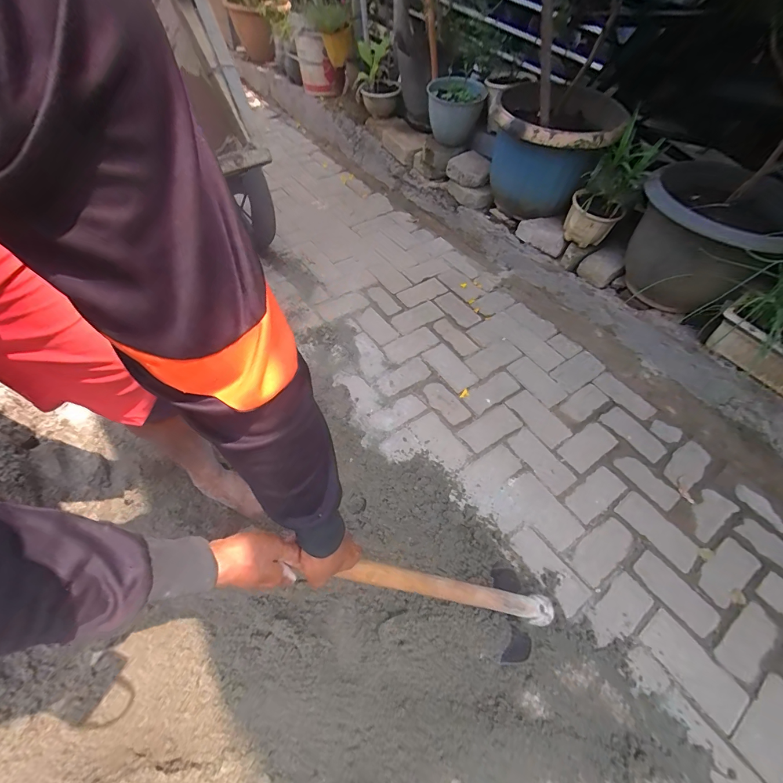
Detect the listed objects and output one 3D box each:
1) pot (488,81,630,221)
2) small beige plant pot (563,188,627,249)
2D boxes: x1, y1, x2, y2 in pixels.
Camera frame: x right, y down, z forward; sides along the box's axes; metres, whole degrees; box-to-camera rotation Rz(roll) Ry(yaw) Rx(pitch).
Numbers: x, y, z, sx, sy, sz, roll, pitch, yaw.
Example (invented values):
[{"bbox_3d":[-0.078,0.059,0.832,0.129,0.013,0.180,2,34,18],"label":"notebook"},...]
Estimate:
[{"bbox_3d":[0.590,-0.899,1.402,0.431,0.380,0.458,0,55,0],"label":"pot"},{"bbox_3d":[0.735,-0.633,1.333,0.170,0.146,0.166,2,54,-3],"label":"small beige plant pot"}]

